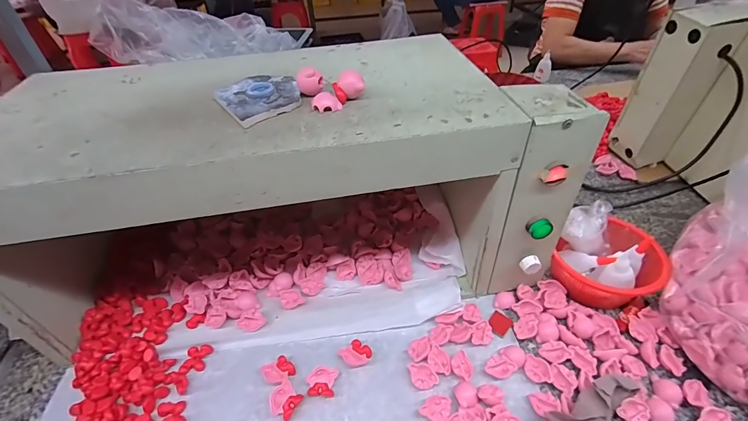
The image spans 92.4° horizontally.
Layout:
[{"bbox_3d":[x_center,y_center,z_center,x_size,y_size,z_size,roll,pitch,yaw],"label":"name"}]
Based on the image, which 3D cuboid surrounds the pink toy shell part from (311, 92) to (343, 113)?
[{"bbox_3d":[-0.050,-0.113,0.375,0.029,0.012,0.023,-14,42,-13],"label":"pink toy shell part"}]

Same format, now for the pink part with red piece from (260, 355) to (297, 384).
[{"bbox_3d":[-0.122,0.202,0.455,0.039,0.014,0.034,29,49,32],"label":"pink part with red piece"}]

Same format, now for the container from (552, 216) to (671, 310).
[{"bbox_3d":[0.337,0.072,0.518,0.129,0.062,0.134,-2,40,1],"label":"container"}]

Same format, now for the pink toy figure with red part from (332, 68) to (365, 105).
[{"bbox_3d":[-0.027,-0.133,0.381,0.030,0.025,0.022,-16,42,-16],"label":"pink toy figure with red part"}]

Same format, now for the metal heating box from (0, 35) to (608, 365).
[{"bbox_3d":[-0.105,-0.043,0.488,0.662,0.250,0.265,-7,41,-5],"label":"metal heating box"}]

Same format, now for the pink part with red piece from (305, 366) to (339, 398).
[{"bbox_3d":[-0.064,0.212,0.441,0.035,0.015,0.032,4,41,7],"label":"pink part with red piece"}]

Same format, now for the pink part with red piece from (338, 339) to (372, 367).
[{"bbox_3d":[-0.023,0.188,0.469,0.034,0.011,0.032,-30,48,-29],"label":"pink part with red piece"}]

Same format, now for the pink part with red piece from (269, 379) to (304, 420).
[{"bbox_3d":[-0.106,0.227,0.428,0.031,0.016,0.036,22,46,27],"label":"pink part with red piece"}]

